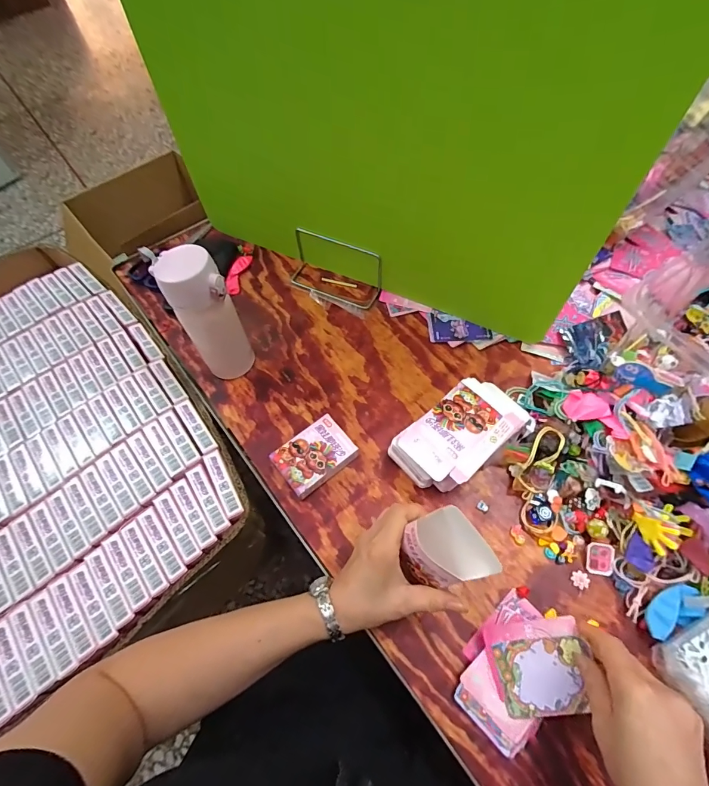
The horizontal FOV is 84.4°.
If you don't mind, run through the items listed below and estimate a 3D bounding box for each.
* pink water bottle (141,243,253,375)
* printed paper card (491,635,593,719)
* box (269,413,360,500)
[{"bbox_3d":[-0.185,-0.095,0.501,0.064,0.191,0.063,-26,63,-14],"label":"pink water bottle"},{"bbox_3d":[0.176,0.264,0.364,0.079,0.005,0.059,-14,71,13],"label":"printed paper card"},{"bbox_3d":[-0.050,0.079,0.499,0.094,0.027,0.067,-35,66,-18],"label":"box"}]

